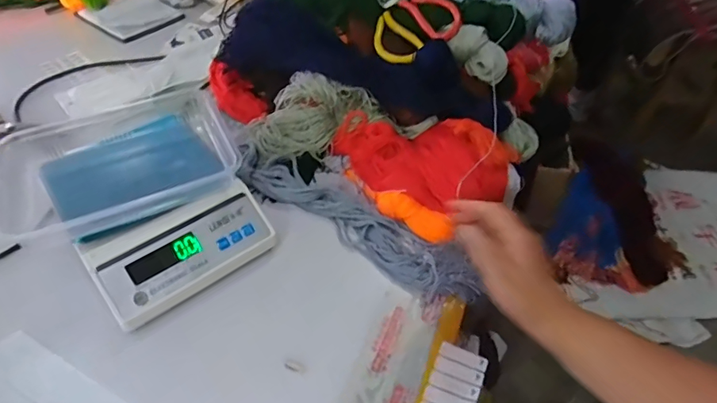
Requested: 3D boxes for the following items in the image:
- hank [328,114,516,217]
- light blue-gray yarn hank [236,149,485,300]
[{"bbox_3d":[0.077,-0.050,0.610,0.231,0.065,0.112,13,82,23],"label":"hank"},{"bbox_3d":[-0.010,0.016,0.607,0.356,0.032,0.090,30,53,24],"label":"light blue-gray yarn hank"}]

